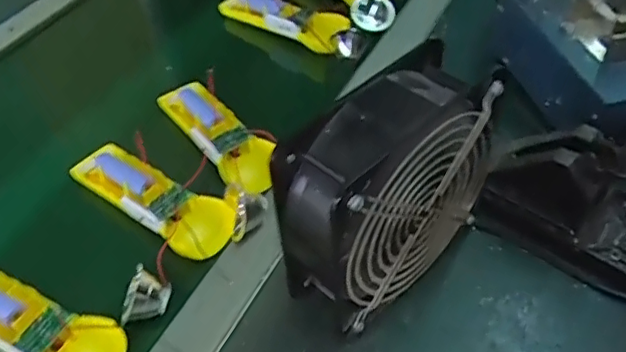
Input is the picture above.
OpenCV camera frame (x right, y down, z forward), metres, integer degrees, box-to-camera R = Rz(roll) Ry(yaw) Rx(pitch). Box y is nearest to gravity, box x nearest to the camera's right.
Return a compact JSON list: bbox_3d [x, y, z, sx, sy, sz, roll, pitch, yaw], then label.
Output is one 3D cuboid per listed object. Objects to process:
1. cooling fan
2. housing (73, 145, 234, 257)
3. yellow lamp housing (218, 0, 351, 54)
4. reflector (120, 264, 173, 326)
[{"bbox_3d":[0.047,0.015,0.365,0.141,0.155,0.058,-33,52,-25],"label":"cooling fan"},{"bbox_3d":[-0.124,0.013,0.462,0.153,0.018,0.051,29,55,28],"label":"housing"},{"bbox_3d":[-0.029,-0.162,0.592,0.150,0.036,0.028,21,51,23],"label":"yellow lamp housing"},{"bbox_3d":[-0.114,0.083,0.400,0.023,0.025,0.034,10,48,14],"label":"reflector"}]

